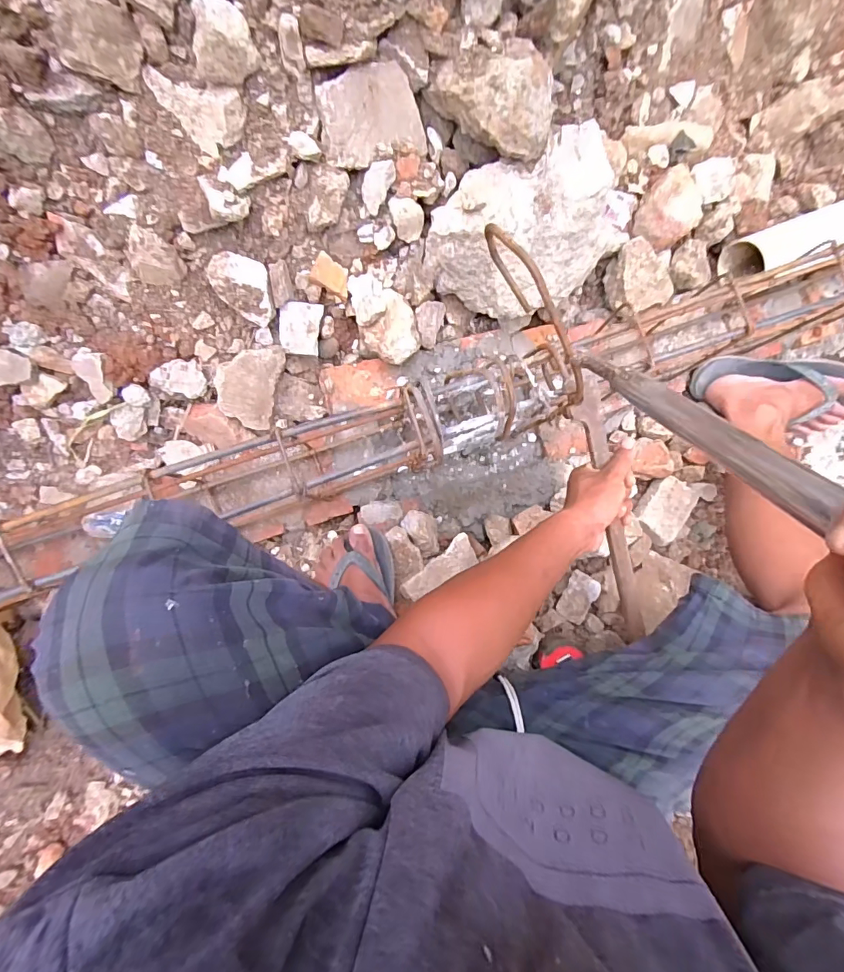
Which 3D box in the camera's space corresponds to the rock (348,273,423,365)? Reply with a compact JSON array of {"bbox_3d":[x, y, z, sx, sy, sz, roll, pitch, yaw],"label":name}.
[{"bbox_3d":[-0.059,-0.258,0.705,0.090,0.061,0.140,-19,89,-6],"label":"rock"}]

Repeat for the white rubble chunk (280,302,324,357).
[{"bbox_3d":[-0.181,-0.235,0.678,0.059,0.015,0.074,3,100,-19],"label":"white rubble chunk"}]

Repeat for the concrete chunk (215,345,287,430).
[{"bbox_3d":[-0.256,-0.146,0.666,0.083,0.021,0.126,7,120,-29],"label":"concrete chunk"}]

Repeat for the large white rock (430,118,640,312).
[{"bbox_3d":[0.148,-0.361,0.656,0.258,0.128,0.185,-27,90,-6],"label":"large white rock"}]

